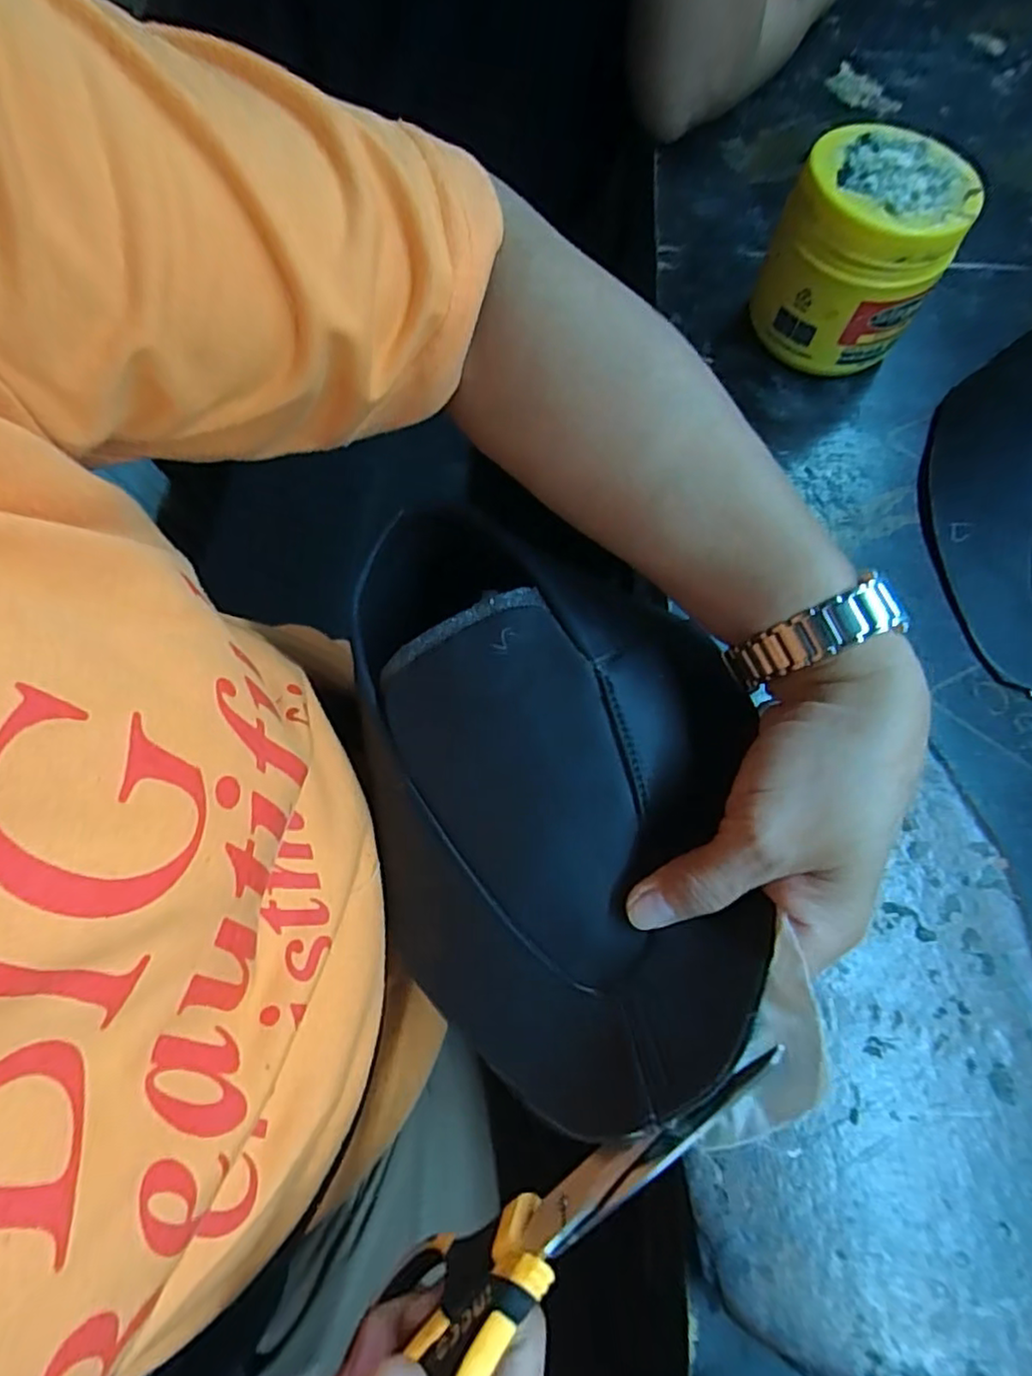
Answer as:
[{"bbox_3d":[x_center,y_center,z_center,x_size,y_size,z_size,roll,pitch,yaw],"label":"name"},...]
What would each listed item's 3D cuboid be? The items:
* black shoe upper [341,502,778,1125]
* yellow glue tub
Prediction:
[{"bbox_3d":[0.004,0.036,0.266,0.166,0.075,0.230,-17,78,20],"label":"black shoe upper"},{"bbox_3d":[0.191,-0.242,0.371,0.089,0.097,0.079,27,73,8],"label":"yellow glue tub"}]

